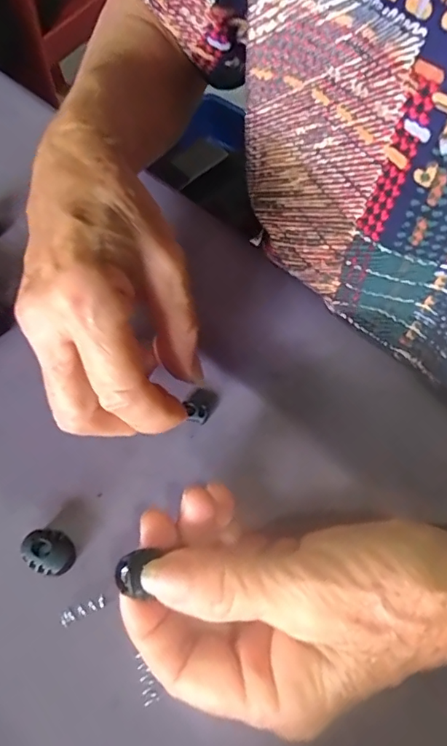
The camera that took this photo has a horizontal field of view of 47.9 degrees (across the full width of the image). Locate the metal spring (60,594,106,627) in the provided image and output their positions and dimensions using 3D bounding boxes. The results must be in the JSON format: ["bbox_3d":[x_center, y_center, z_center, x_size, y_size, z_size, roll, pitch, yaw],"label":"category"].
[{"bbox_3d":[-0.059,0.099,0.210,0.018,0.004,0.006,-24,64,-13],"label":"metal spring"}]

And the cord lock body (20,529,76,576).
[{"bbox_3d":[-0.076,0.078,0.219,0.022,0.009,0.017,23,64,11],"label":"cord lock body"}]

